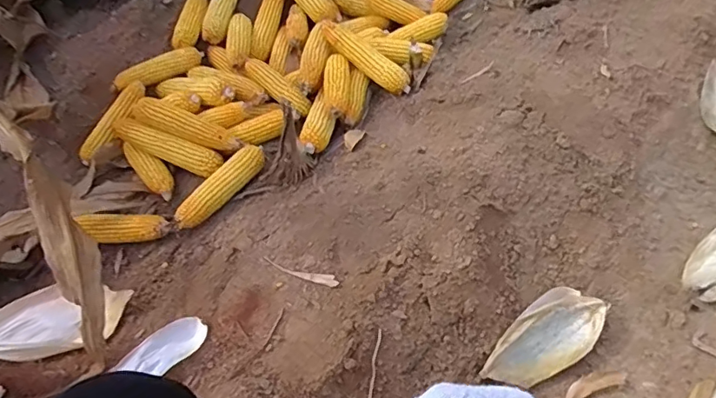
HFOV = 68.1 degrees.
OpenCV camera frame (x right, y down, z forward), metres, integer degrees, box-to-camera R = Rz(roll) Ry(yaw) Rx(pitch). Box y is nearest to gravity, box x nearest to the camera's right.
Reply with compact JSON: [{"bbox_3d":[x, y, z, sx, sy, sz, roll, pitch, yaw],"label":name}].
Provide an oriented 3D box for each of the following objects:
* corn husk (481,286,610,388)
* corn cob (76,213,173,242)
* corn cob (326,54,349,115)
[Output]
[{"bbox_3d":[0.278,0.212,0.801,0.226,0.037,0.099,-27,57,-16],"label":"corn husk"},{"bbox_3d":[-0.414,0.050,0.947,0.154,0.047,0.049,3,57,-10],"label":"corn cob"},{"bbox_3d":[-0.041,-0.220,1.034,0.050,0.051,0.149,-2,54,2],"label":"corn cob"}]

